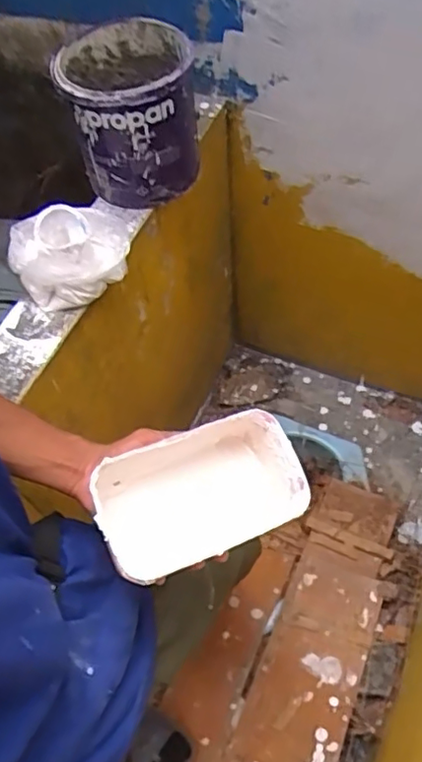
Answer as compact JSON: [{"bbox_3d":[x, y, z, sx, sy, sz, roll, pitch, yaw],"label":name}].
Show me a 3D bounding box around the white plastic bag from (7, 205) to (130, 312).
[{"bbox_3d":[-0.191,-0.169,0.783,0.159,0.077,0.120,-3,58,1],"label":"white plastic bag"}]

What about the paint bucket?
[{"bbox_3d":[-0.113,-0.381,0.842,0.166,0.179,0.175,-1,58,2],"label":"paint bucket"}]

